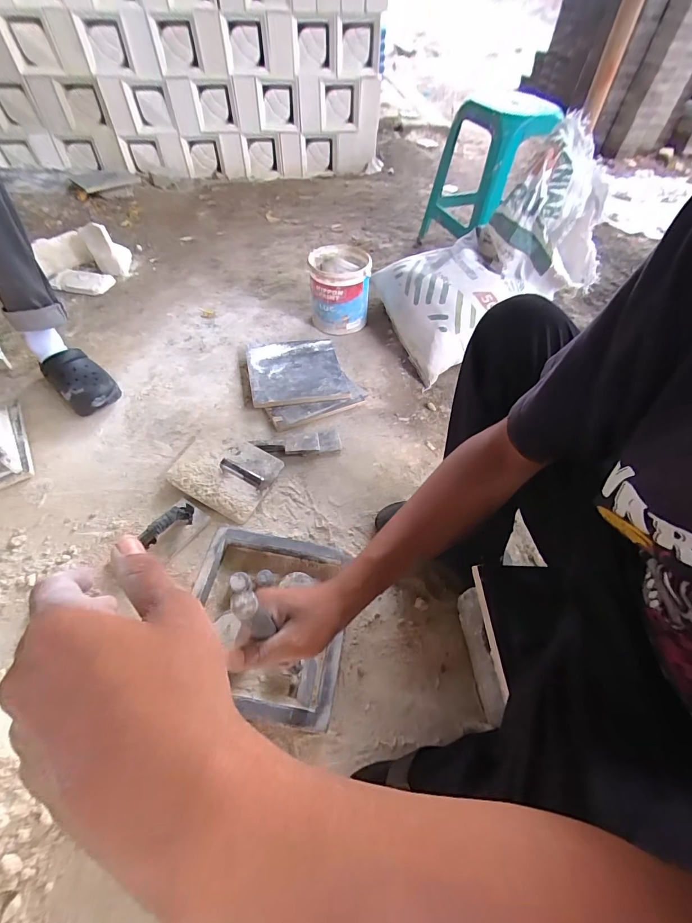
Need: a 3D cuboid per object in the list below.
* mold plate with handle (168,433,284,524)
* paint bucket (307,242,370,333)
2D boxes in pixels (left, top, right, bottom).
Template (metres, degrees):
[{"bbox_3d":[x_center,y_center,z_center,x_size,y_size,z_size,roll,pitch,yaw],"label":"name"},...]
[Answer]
[{"bbox_3d":[-0.263,0.012,0.822,0.202,0.061,0.168,22,56,10],"label":"mold plate with handle"},{"bbox_3d":[-0.021,-0.517,1.158,0.172,0.197,0.178,2,55,-3],"label":"paint bucket"}]

